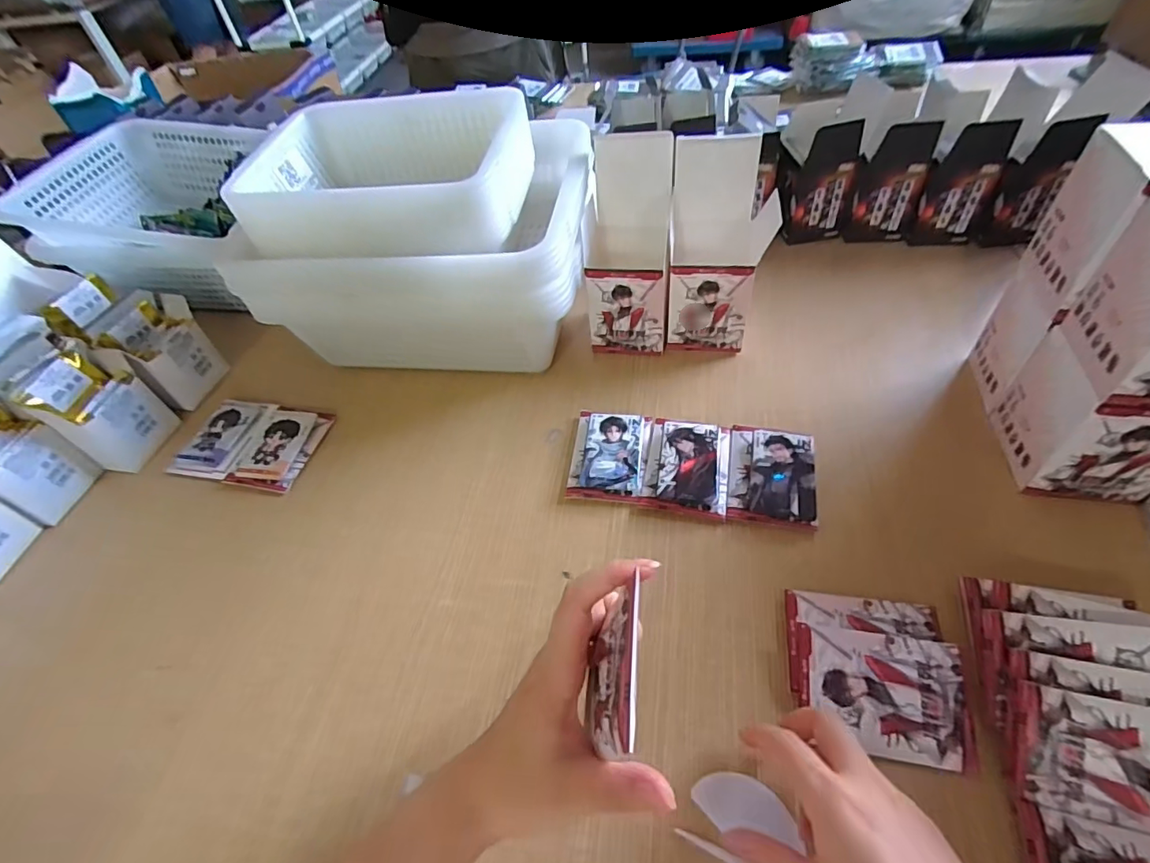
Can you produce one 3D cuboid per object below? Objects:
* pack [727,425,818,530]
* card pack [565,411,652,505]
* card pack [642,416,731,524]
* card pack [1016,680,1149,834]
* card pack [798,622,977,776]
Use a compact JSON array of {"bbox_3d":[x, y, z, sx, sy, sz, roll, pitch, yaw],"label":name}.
[{"bbox_3d":[0.173,0.034,0.466,0.070,0.022,0.099,7,51,12],"label":"pack"},{"bbox_3d":[0.032,0.023,0.499,0.070,0.022,0.095,5,51,11],"label":"card pack"},{"bbox_3d":[0.103,0.030,0.479,0.070,0.020,0.098,7,51,12],"label":"card pack"},{"bbox_3d":[0.306,0.185,0.295,0.095,0.007,0.064,7,85,15],"label":"card pack"},{"bbox_3d":[0.197,0.167,0.340,0.097,0.007,0.071,5,65,14],"label":"card pack"}]

